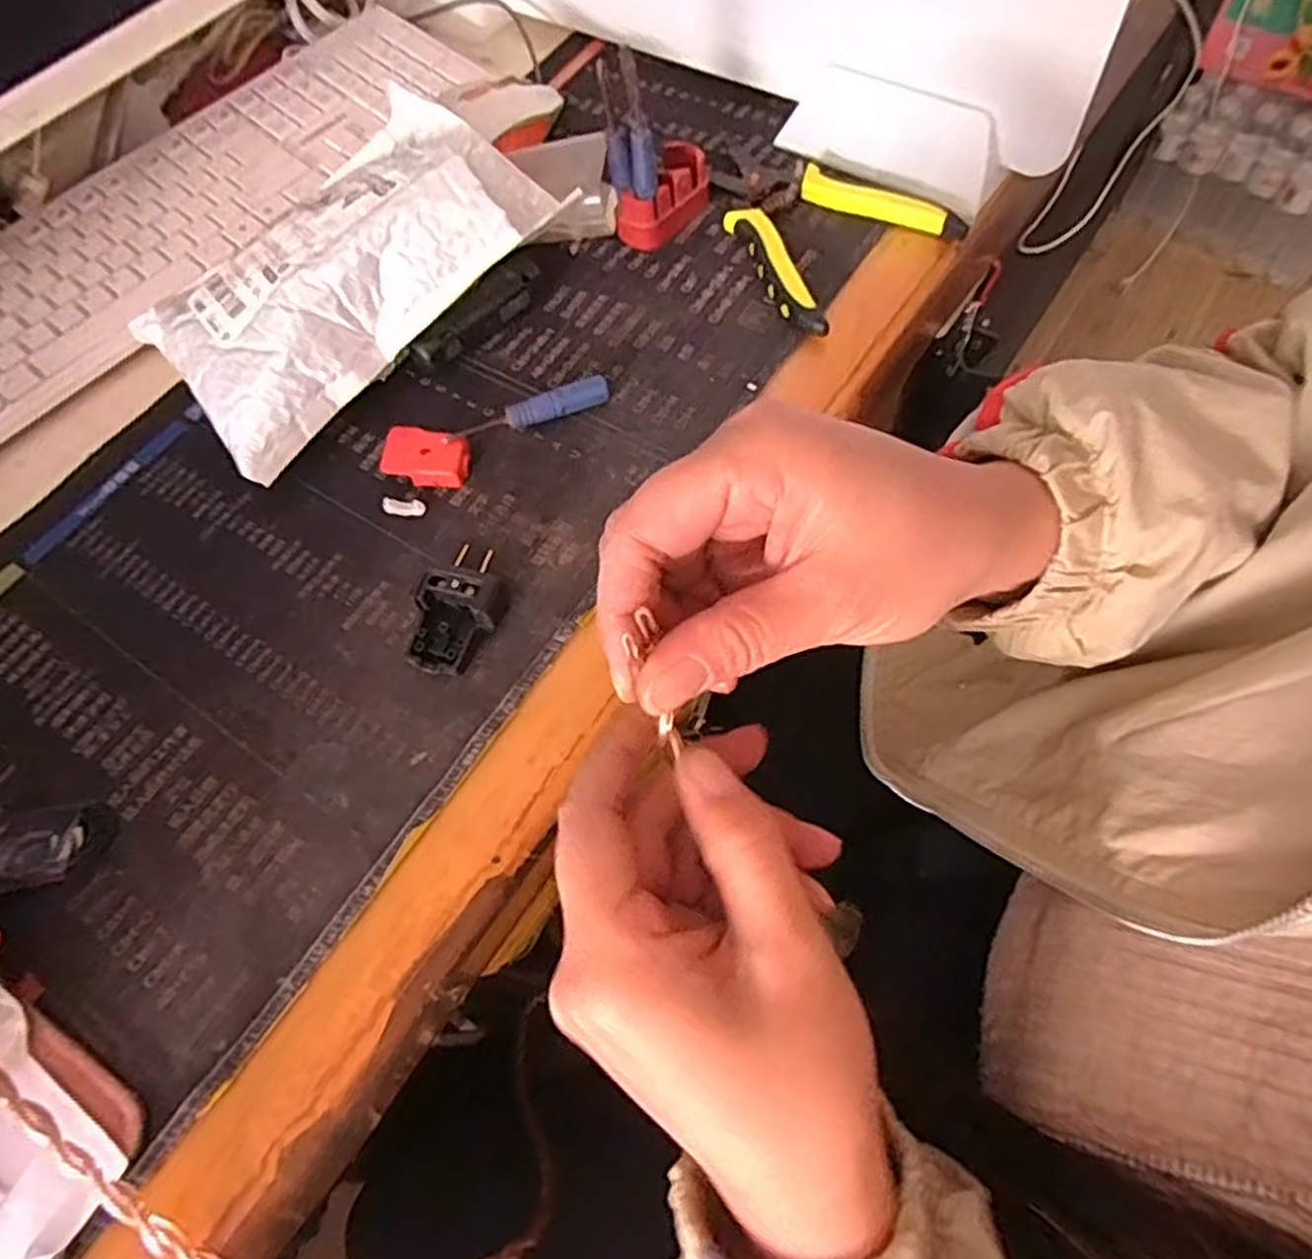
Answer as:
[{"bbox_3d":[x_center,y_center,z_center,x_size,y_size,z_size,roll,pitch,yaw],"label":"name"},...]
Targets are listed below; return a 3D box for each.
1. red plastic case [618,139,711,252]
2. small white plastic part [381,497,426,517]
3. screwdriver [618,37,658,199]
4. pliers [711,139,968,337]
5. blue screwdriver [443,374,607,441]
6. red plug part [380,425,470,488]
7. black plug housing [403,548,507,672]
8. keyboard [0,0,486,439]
[{"bbox_3d":[0.007,-0.257,0.459,0.035,0.029,0.062,28,69,19],"label":"red plastic case"},{"bbox_3d":[-0.126,-0.062,0.388,0.022,0.004,0.009,3,63,7],"label":"small white plastic part"},{"bbox_3d":[-0.010,-0.271,0.420,0.014,0.069,0.008,-14,40,-5],"label":"screwdriver"},{"bbox_3d":[0.084,-0.244,0.459,0.120,0.013,0.147,-37,65,-13],"label":"pliers"},{"bbox_3d":[-0.065,-0.110,0.403,0.087,0.017,0.011,-24,63,-7],"label":"blue screwdriver"},{"bbox_3d":[-0.116,-0.087,0.398,0.041,0.014,0.028,8,63,10],"label":"red plug part"},{"bbox_3d":[-0.089,-0.007,0.350,0.036,0.022,0.055,21,67,16],"label":"black plug housing"},{"bbox_3d":[-0.288,-0.257,0.488,0.156,0.030,0.424,38,72,17],"label":"keyboard"}]

